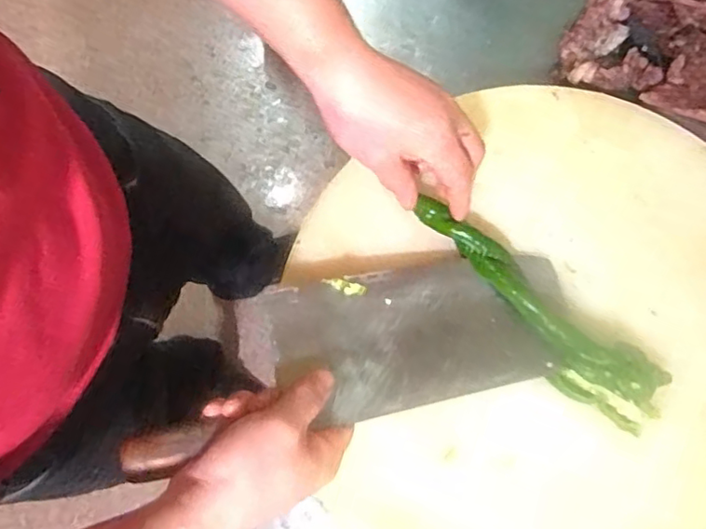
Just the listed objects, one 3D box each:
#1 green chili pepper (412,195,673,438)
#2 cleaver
[{"bbox_3d":[0.139,0.035,0.472,0.234,0.027,0.058,44,83,7],"label":"green chili pepper"},{"bbox_3d":[0.005,0.061,0.446,0.327,0.025,0.106,-13,79,-15],"label":"cleaver"}]

